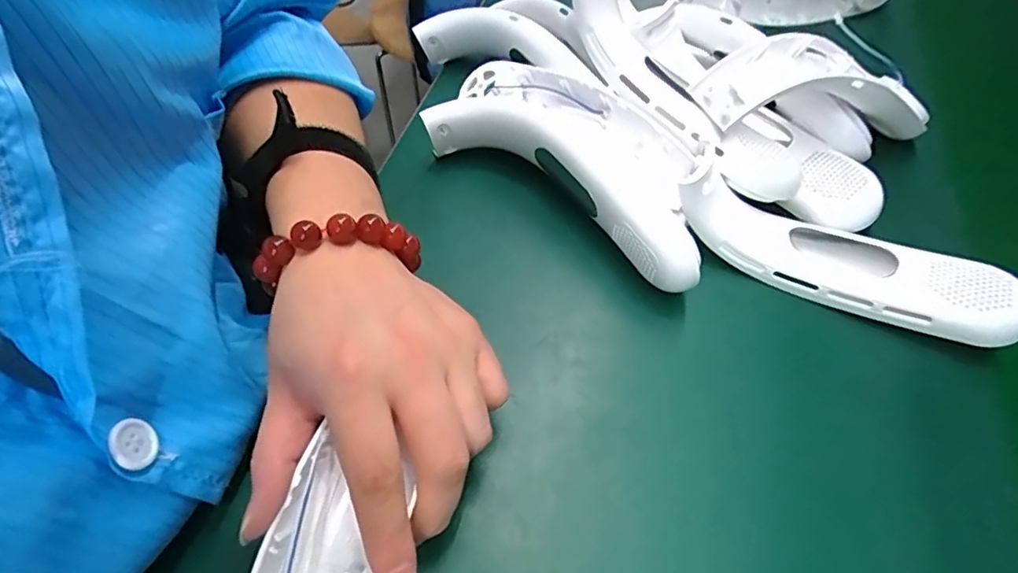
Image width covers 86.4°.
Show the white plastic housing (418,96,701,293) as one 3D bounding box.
[{"bbox_3d":[0.040,-0.072,0.350,0.200,0.050,0.073,34,61,20],"label":"white plastic housing"}]

